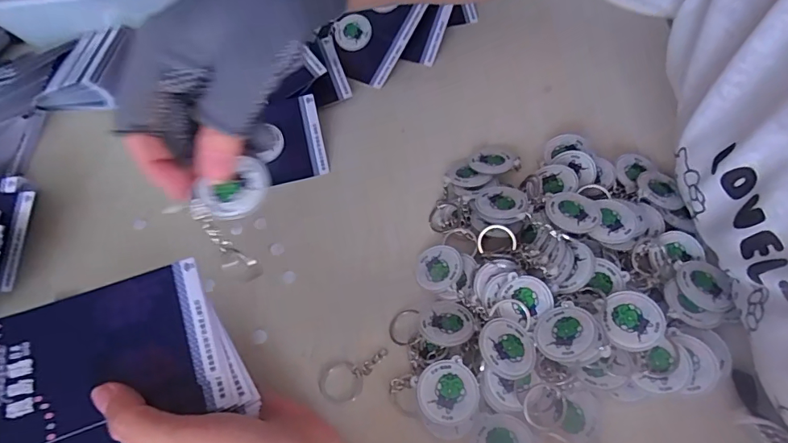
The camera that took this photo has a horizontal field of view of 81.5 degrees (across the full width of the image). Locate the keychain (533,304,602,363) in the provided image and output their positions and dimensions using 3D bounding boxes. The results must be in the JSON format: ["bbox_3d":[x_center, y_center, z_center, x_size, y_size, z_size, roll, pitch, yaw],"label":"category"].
[{"bbox_3d":[0.096,0.063,0.256,0.034,0.005,0.032,-24,35,18],"label":"keychain"}]

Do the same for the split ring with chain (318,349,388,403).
[{"bbox_3d":[-0.023,0.093,0.272,0.043,0.004,0.024,-14,57,-5],"label":"split ring with chain"}]

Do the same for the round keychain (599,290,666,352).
[{"bbox_3d":[0.134,0.057,0.259,0.031,0.011,0.034,-2,57,3],"label":"round keychain"}]

